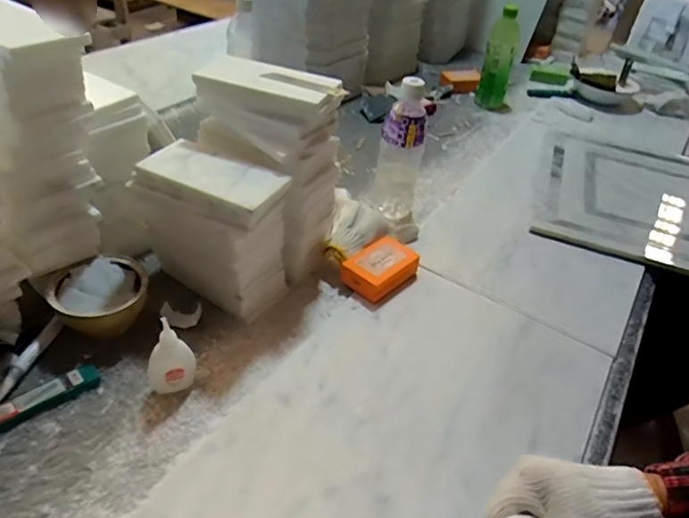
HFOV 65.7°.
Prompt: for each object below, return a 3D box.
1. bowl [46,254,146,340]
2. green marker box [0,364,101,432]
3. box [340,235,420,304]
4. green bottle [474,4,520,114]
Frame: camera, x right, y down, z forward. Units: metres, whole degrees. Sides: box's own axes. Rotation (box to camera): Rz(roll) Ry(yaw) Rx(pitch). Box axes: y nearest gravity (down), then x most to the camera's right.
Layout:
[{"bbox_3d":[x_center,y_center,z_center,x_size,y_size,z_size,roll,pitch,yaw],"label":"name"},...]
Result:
[{"bbox_3d":[-0.268,0.050,0.593,0.092,0.060,0.091,3,36,-3],"label":"bowl"},{"bbox_3d":[-0.297,0.136,0.515,0.115,0.017,0.023,-26,46,-35],"label":"green marker box"},{"bbox_3d":[0.050,0.012,0.702,0.067,0.036,0.099,30,43,29],"label":"box"},{"bbox_3d":[0.384,-0.489,1.287,0.090,0.206,0.088,15,38,11],"label":"green bottle"}]

